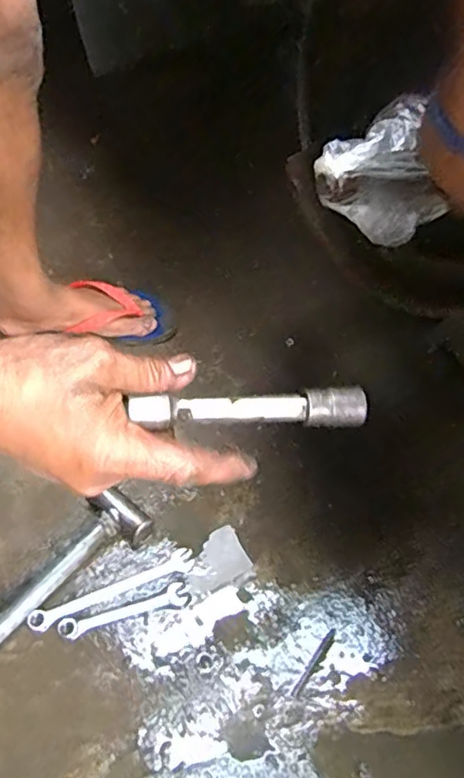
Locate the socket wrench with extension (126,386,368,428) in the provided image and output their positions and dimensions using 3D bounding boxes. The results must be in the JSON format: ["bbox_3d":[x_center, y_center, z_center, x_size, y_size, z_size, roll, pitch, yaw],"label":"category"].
[{"bbox_3d":[0.013,0.013,0.357,0.145,0.018,0.020,-1,53,-15],"label":"socket wrench with extension"}]

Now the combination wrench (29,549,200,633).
[{"bbox_3d":[-0.138,0.236,0.689,0.197,0.008,0.027,-20,58,-18],"label":"combination wrench"}]

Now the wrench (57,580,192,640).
[{"bbox_3d":[-0.124,0.258,0.679,0.149,0.007,0.029,-15,56,-15],"label":"wrench"}]

